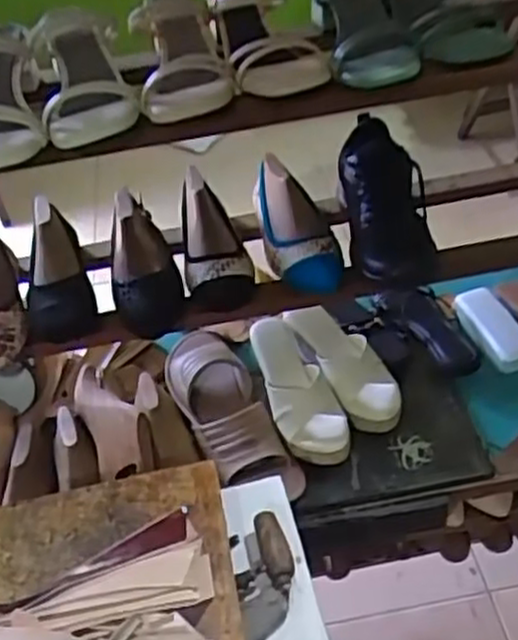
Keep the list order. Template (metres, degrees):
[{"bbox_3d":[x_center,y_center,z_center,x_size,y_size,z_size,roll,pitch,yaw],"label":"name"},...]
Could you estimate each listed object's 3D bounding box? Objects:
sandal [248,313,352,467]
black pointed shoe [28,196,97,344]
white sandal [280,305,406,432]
[{"bbox_3d":[0.050,0.093,0.998,0.084,0.068,0.216,-18,43,-10],"label":"sandal"},{"bbox_3d":[-0.237,-0.060,0.894,0.072,0.061,0.199,-10,59,-3],"label":"black pointed shoe"},{"bbox_3d":[0.120,0.066,1.026,0.087,0.087,0.203,-22,43,-13],"label":"white sandal"}]

